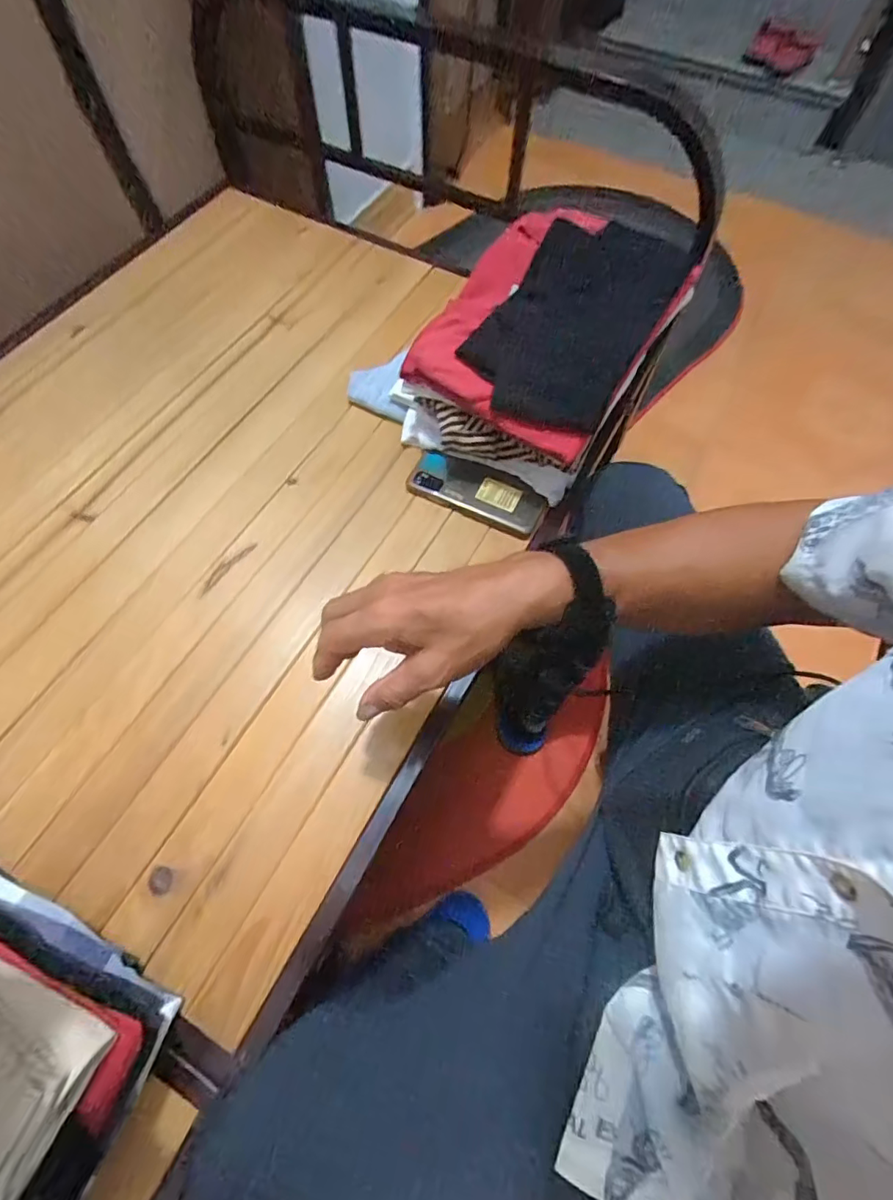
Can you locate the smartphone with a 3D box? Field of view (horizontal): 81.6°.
[{"bbox_3d":[0.037,-0.130,0.620,0.161,0.013,0.069,24,77,9],"label":"smartphone"}]

